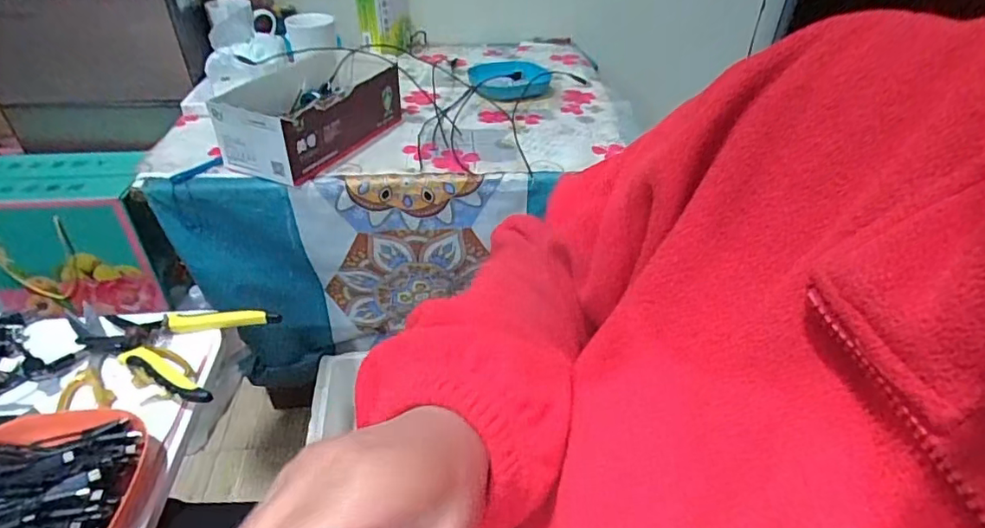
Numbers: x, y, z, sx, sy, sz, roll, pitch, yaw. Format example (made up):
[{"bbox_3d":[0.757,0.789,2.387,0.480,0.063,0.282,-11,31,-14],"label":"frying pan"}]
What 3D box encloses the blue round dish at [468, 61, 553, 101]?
[{"bbox_3d":[0.034,-0.346,1.025,0.154,0.035,0.161,2,38,1],"label":"blue round dish"}]

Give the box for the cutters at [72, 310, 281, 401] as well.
[{"bbox_3d":[-0.294,0.070,0.504,0.150,0.021,0.115,9,39,9],"label":"cutters"}]

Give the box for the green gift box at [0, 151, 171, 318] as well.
[{"bbox_3d":[-0.720,-0.045,0.920,0.316,0.232,0.153,-1,38,-3],"label":"green gift box"}]

